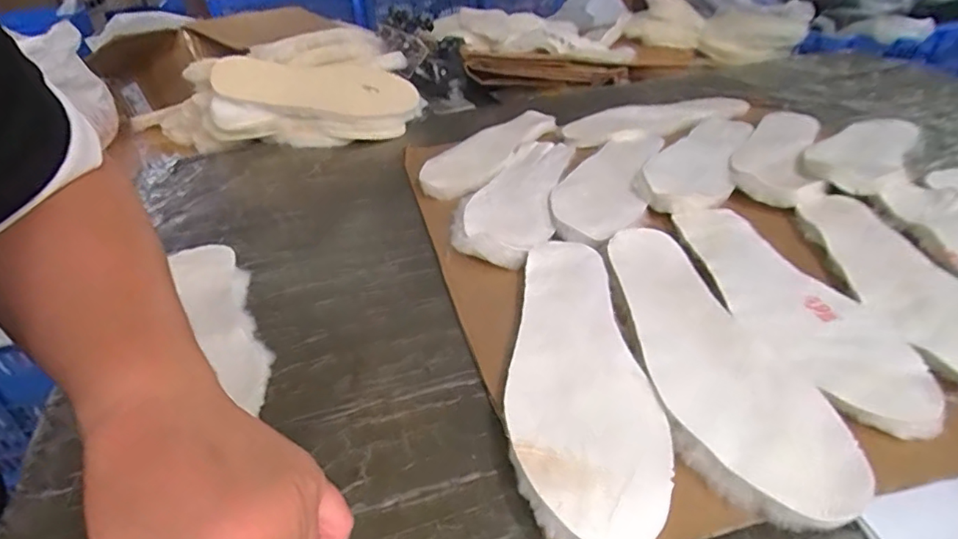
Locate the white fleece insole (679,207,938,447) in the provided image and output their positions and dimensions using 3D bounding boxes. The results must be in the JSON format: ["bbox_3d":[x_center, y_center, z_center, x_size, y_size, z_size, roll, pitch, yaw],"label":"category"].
[{"bbox_3d":[0.234,0.019,0.440,0.093,0.014,0.272,-11,33,-12],"label":"white fleece insole"}]

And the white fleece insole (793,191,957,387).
[{"bbox_3d":[0.335,0.004,0.445,0.089,0.008,0.271,-4,33,-1],"label":"white fleece insole"}]

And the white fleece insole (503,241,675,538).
[{"bbox_3d":[0.063,0.063,0.389,0.090,0.014,0.272,-5,33,2],"label":"white fleece insole"}]

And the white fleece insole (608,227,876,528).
[{"bbox_3d":[0.159,0.046,0.394,0.098,0.013,0.276,-4,33,-1],"label":"white fleece insole"}]

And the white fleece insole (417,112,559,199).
[{"bbox_3d":[0.012,-0.153,0.712,0.088,0.012,0.263,18,40,25],"label":"white fleece insole"}]

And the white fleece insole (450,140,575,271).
[{"bbox_3d":[0.038,-0.087,0.603,0.099,0.019,0.277,4,34,13],"label":"white fleece insole"}]

